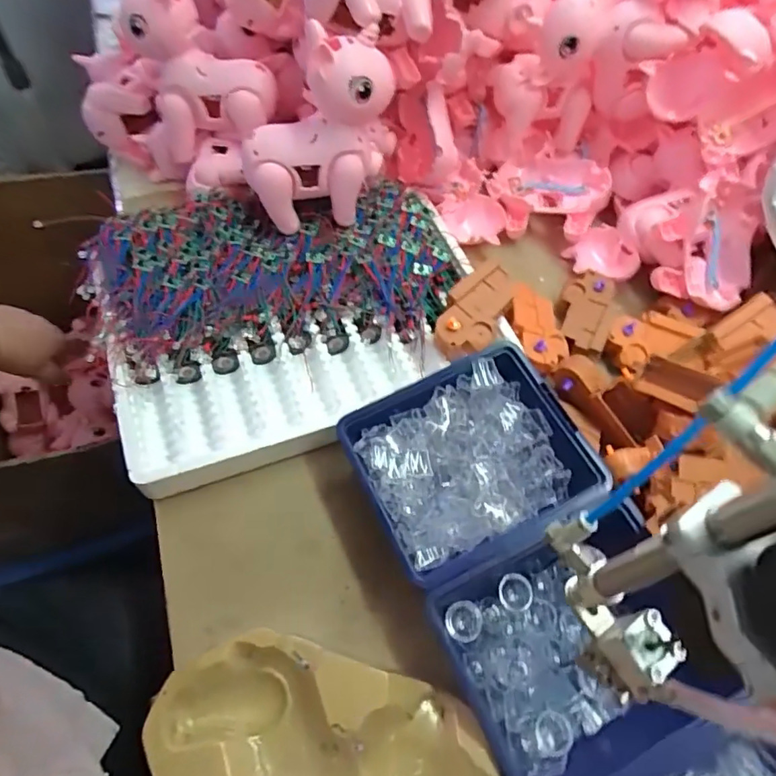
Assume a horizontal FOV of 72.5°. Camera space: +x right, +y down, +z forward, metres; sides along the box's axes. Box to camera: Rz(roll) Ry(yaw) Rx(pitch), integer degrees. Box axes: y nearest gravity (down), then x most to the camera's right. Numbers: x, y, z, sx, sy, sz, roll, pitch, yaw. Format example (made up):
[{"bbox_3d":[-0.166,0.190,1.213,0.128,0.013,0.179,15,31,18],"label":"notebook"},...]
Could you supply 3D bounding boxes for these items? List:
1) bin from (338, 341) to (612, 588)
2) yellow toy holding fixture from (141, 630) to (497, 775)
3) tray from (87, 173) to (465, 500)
[{"bbox_3d":[0.061,0.060,0.417,0.163,0.058,0.145,-22,65,-15],"label":"bin"},{"bbox_3d":[-0.043,0.226,0.329,0.184,0.051,0.157,-19,64,-14],"label":"yellow toy holding fixture"},{"bbox_3d":[-0.082,-0.072,0.488,0.335,0.060,0.259,-19,64,-13],"label":"tray"}]

